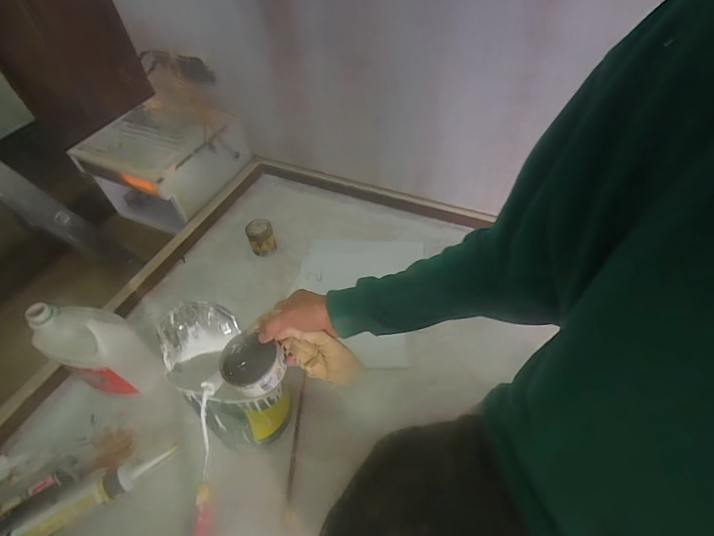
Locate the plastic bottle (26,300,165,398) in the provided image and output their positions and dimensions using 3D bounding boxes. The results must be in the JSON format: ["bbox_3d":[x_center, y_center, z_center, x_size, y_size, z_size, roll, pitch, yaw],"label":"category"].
[{"bbox_3d":[-0.517,0.175,0.774,0.166,0.230,0.108,11,53,14],"label":"plastic bottle"}]

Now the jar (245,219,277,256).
[{"bbox_3d":[-0.265,-0.080,1.061,0.069,0.099,0.069,-2,51,2],"label":"jar"}]

